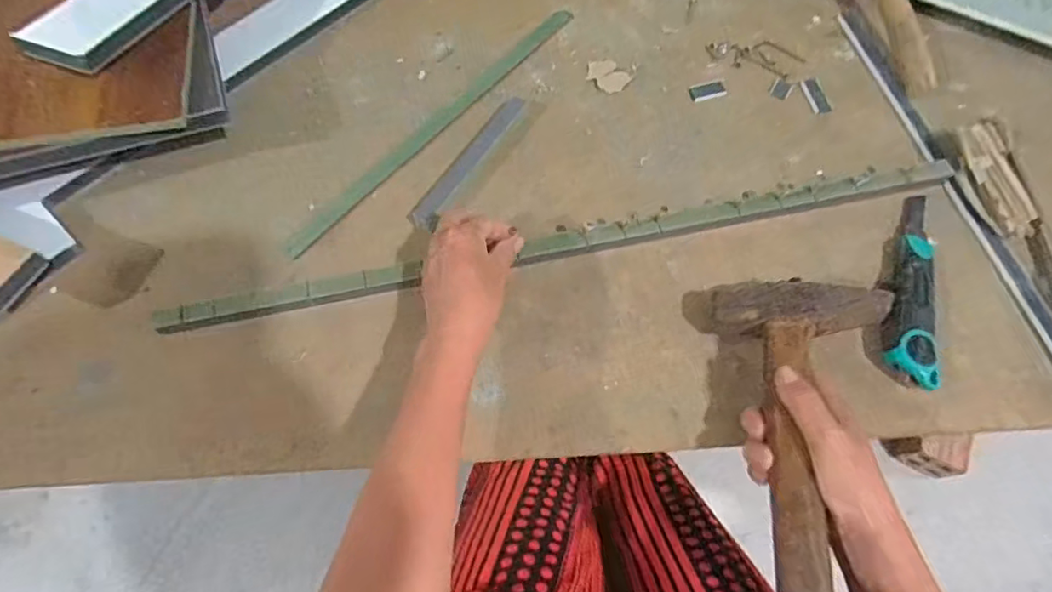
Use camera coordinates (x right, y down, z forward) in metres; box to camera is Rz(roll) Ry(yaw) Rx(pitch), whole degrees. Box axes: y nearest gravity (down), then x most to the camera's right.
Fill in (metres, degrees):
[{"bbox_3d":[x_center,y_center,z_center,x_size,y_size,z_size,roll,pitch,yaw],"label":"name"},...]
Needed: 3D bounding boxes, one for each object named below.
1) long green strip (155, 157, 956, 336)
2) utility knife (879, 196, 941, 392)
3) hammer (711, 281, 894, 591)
[{"bbox_3d":[0.039,-0.047,0.487,0.680,0.018,0.023,-11,65,-5],"label":"long green strip"},{"bbox_3d":[0.320,-0.012,0.472,0.044,0.028,0.180,20,66,8],"label":"utility knife"},{"bbox_3d":[0.194,0.098,0.395,0.117,0.058,0.241,6,60,2],"label":"hammer"}]

